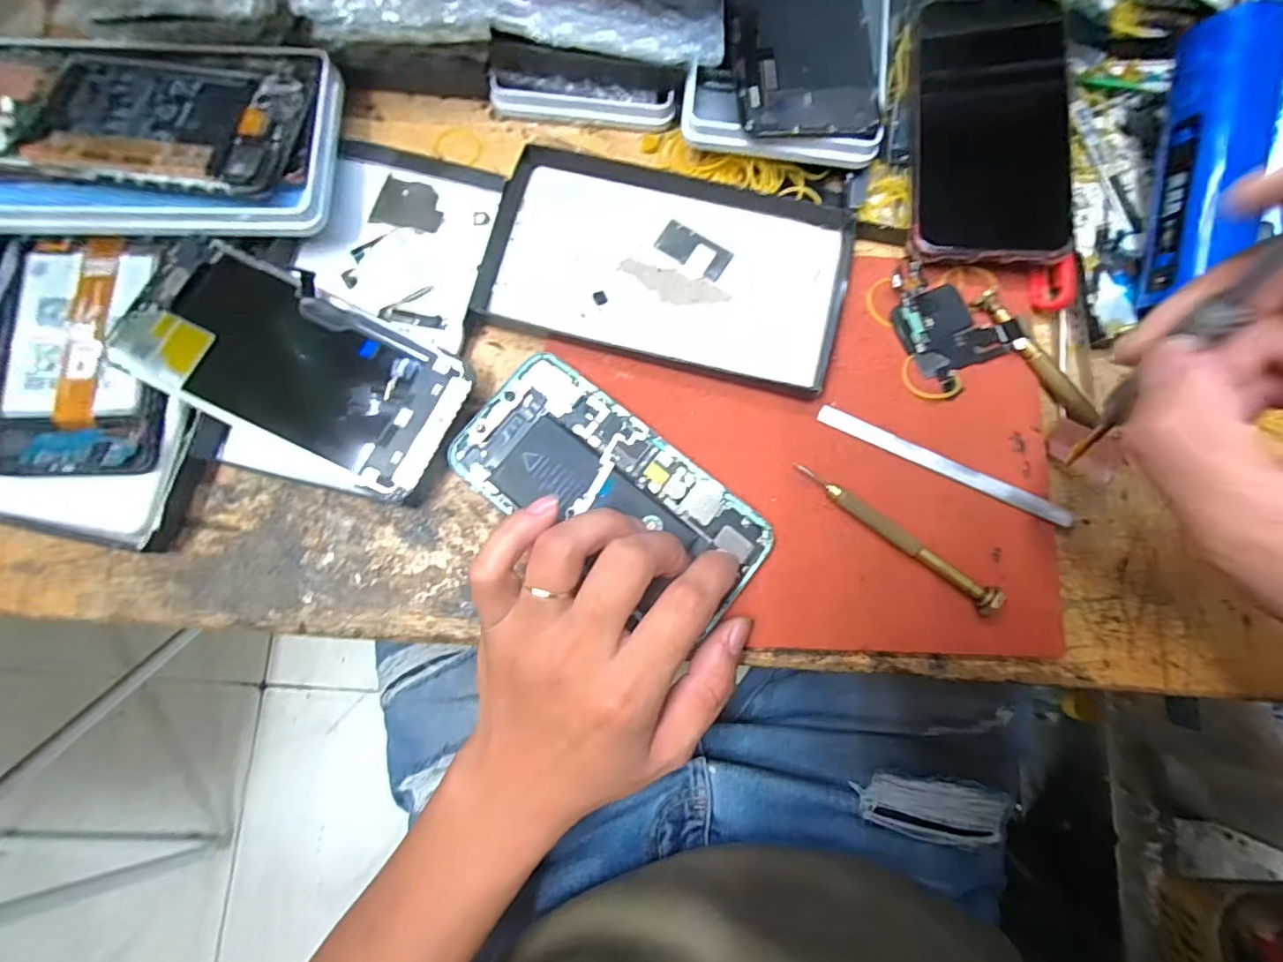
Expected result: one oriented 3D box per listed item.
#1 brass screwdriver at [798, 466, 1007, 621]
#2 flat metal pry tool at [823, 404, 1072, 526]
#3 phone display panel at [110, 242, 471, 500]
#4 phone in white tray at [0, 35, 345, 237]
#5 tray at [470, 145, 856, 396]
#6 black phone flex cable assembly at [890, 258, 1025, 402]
[{"bbox_3d":[0.123,0.027,0.261,0.114,0.014,0.009,37,84,3],"label":"brass screwdriver"},{"bbox_3d":[0.151,-0.008,0.273,0.132,0.004,0.010,24,83,2],"label":"flat metal pry tool"},{"bbox_3d":[-0.155,-0.051,0.254,0.136,0.011,0.070,27,77,-2],"label":"phone display panel"},{"bbox_3d":[-0.234,-0.163,0.253,0.169,0.022,0.096,-2,78,-7],"label":"phone in white tray"},{"bbox_3d":[0.014,-0.113,0.281,0.177,0.009,0.103,13,83,1],"label":"tray"},{"bbox_3d":[0.156,-0.084,0.283,0.048,0.010,0.068,-35,90,0],"label":"black phone flex cable assembly"}]

